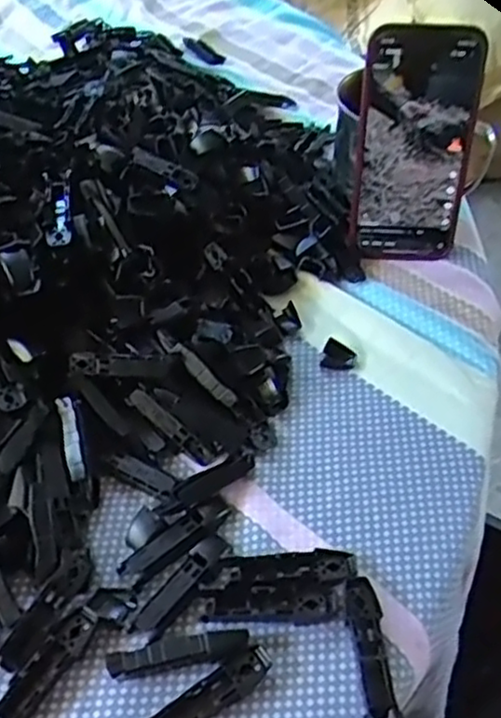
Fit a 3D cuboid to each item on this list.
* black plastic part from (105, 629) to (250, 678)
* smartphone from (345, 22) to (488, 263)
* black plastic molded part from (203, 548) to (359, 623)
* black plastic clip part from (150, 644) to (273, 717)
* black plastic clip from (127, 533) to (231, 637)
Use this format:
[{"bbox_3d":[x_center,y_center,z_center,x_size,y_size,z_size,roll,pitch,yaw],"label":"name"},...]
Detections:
[{"bbox_3d":[-0.034,0.145,0.358,0.068,0.017,0.012,-9,49,-7],"label":"black plastic part"},{"bbox_3d":[0.112,-0.142,0.502,0.075,0.157,0.015,4,34,4],"label":"smartphone"},{"bbox_3d":[0.016,0.118,0.381,0.080,0.015,0.034,-3,49,-2],"label":"black plastic molded part"},{"bbox_3d":[-0.020,0.162,0.349,0.070,0.009,0.017,-27,54,-21],"label":"black plastic clip part"},{"bbox_3d":[-0.036,0.115,0.382,0.019,0.010,0.066,29,55,23],"label":"black plastic clip"}]

